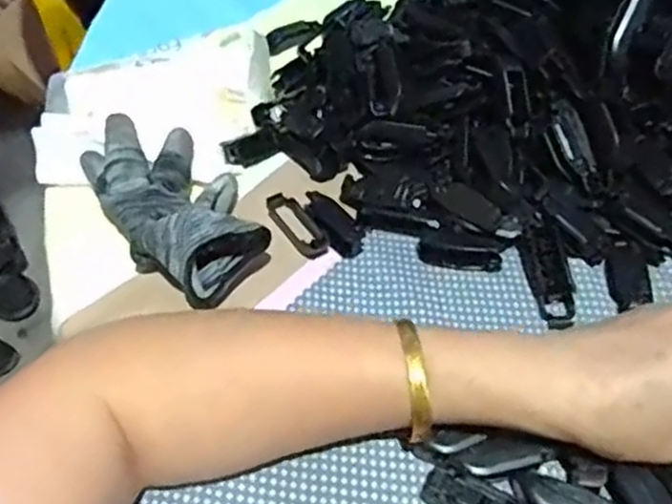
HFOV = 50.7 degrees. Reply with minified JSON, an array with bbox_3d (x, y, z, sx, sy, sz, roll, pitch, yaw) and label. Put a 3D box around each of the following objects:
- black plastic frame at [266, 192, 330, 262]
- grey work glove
[{"bbox_3d":[-0.024,-0.017,0.434,0.021,0.006,0.056,-30,54,-19],"label":"black plastic frame"},{"bbox_3d":[-0.097,-0.034,0.421,0.074,0.044,0.147,-29,54,-19],"label":"grey work glove"}]

